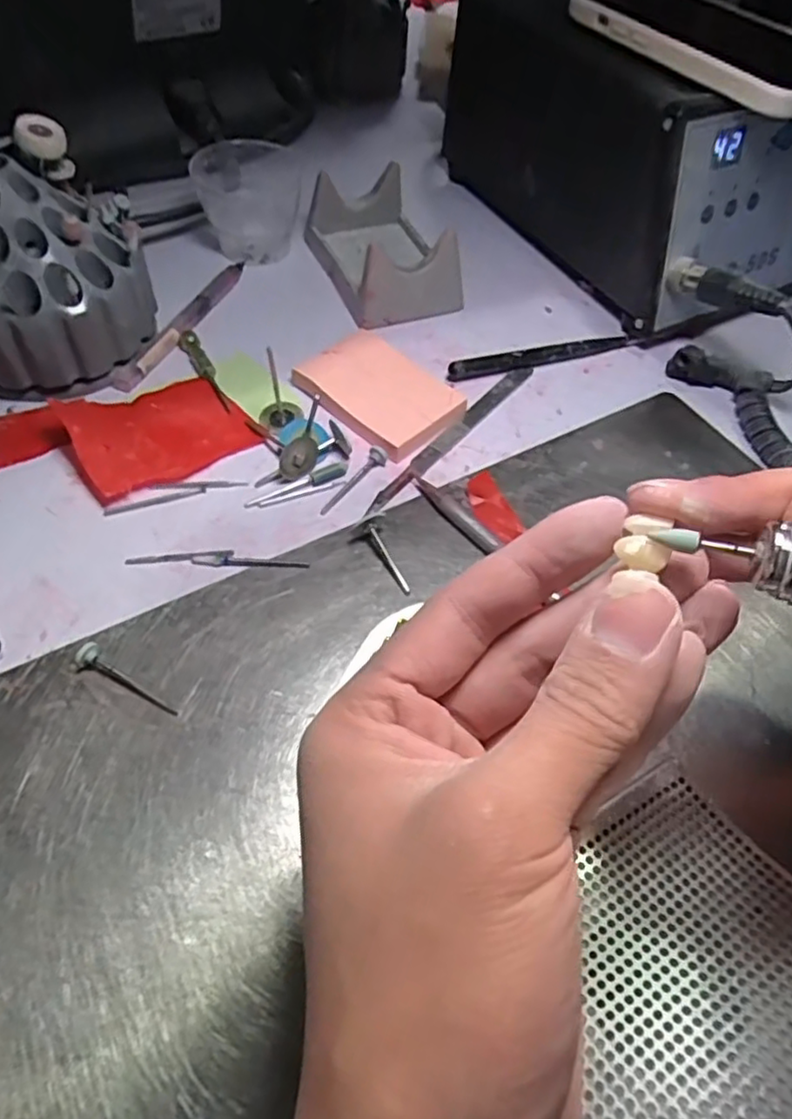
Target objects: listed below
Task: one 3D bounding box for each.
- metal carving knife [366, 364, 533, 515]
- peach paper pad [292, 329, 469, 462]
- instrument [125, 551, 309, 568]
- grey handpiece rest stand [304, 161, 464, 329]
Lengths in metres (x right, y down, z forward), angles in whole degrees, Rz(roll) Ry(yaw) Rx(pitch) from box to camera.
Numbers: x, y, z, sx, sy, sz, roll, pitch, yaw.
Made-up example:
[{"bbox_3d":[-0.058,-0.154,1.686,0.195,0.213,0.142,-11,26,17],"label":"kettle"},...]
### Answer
[{"bbox_3d":[0.030,-0.063,0.333,0.011,0.005,0.133,33,59,18],"label":"metal carving knife"},{"bbox_3d":[-0.008,-0.086,0.341,0.078,0.012,0.053,40,61,22],"label":"peach paper pad"},{"bbox_3d":[-0.075,-0.001,0.281,0.074,0.004,0.007,2,54,-3],"label":"instrument"},{"bbox_3d":[-0.007,-0.182,0.391,0.066,0.038,0.102,-15,57,-15],"label":"grey handpiece rest stand"}]

